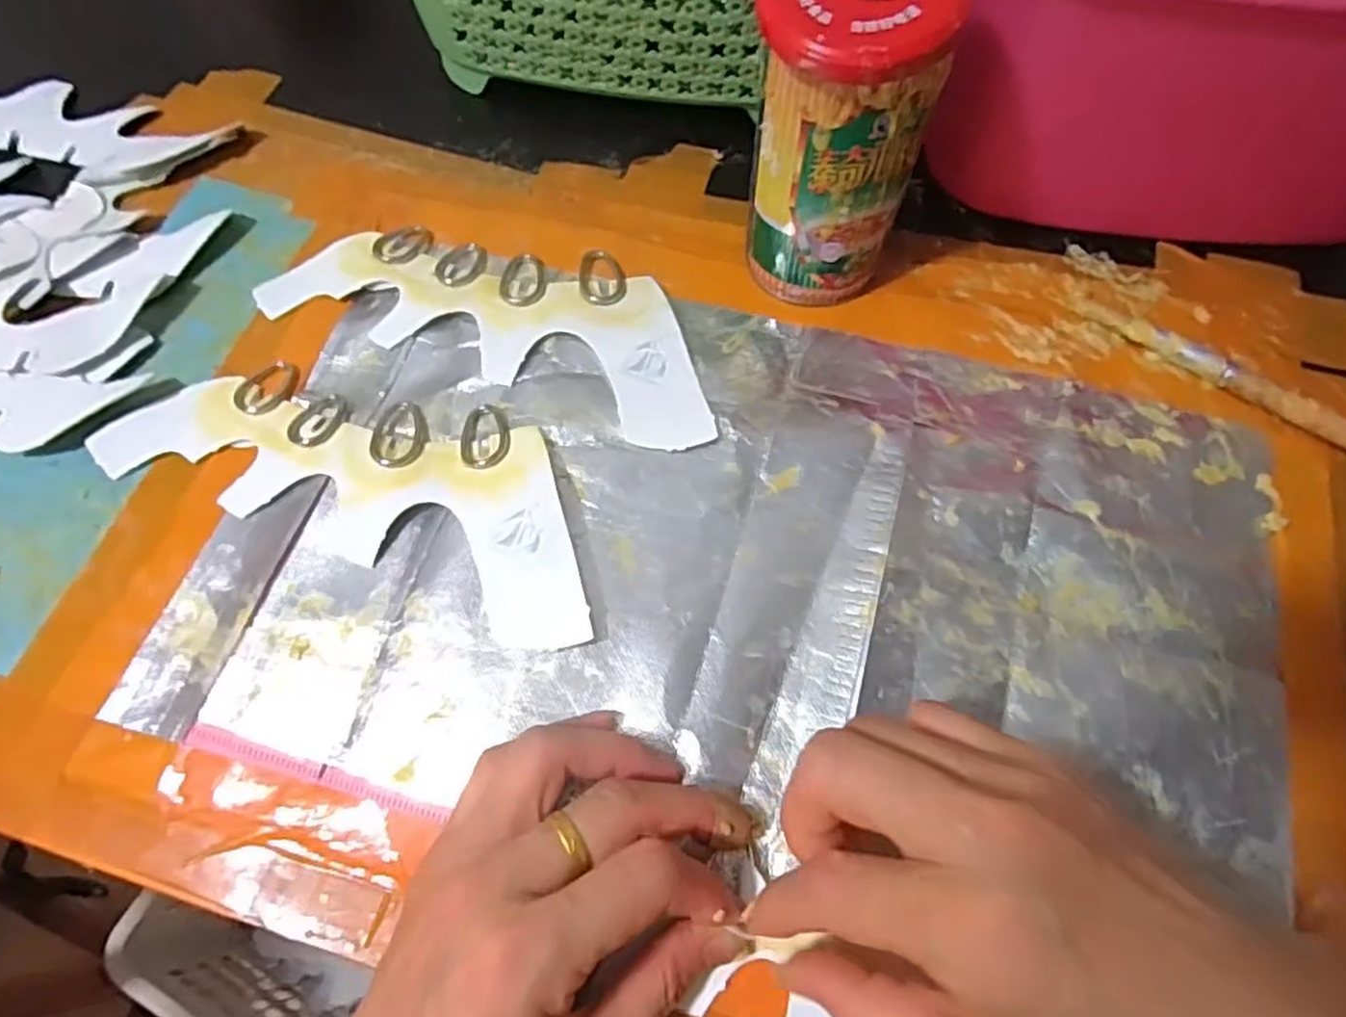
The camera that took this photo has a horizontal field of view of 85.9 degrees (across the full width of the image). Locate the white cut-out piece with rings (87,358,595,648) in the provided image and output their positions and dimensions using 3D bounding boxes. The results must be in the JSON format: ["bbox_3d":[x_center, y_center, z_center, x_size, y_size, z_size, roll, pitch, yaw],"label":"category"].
[{"bbox_3d":[-0.119,-0.016,0.289,0.206,0.008,0.078,21,68,11],"label":"white cut-out piece with rings"}]

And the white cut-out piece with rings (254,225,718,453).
[{"bbox_3d":[-0.075,-0.090,0.325,0.208,0.005,0.079,20,68,9],"label":"white cut-out piece with rings"}]

